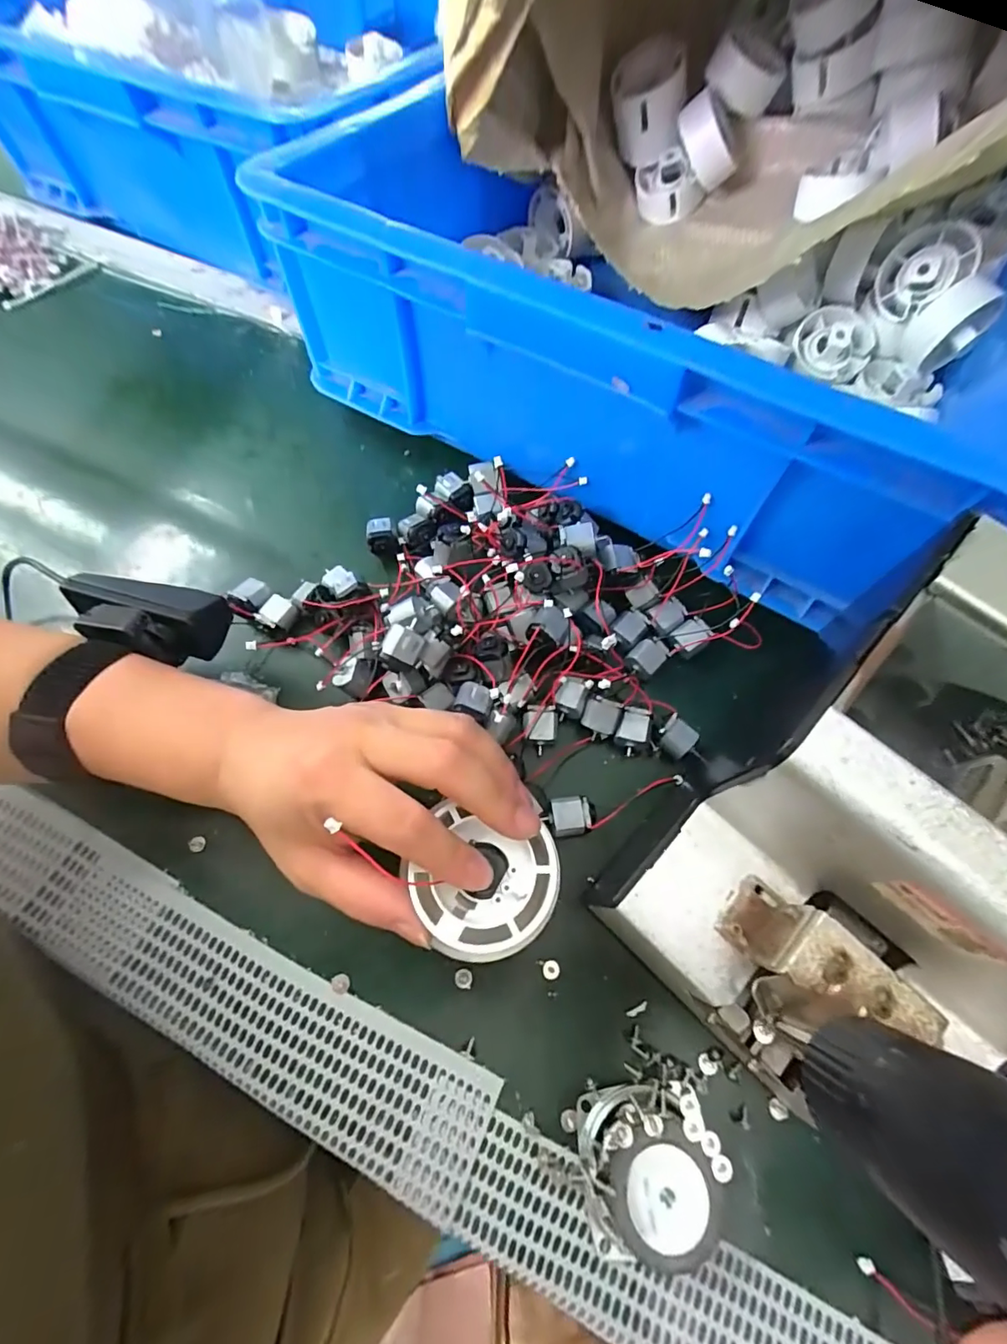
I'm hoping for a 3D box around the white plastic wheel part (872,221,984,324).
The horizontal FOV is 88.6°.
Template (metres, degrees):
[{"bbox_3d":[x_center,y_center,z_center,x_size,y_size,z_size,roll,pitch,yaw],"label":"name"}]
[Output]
[{"bbox_3d":[0.278,-0.264,0.344,0.049,0.048,0.027,38,69,15],"label":"white plastic wheel part"}]

